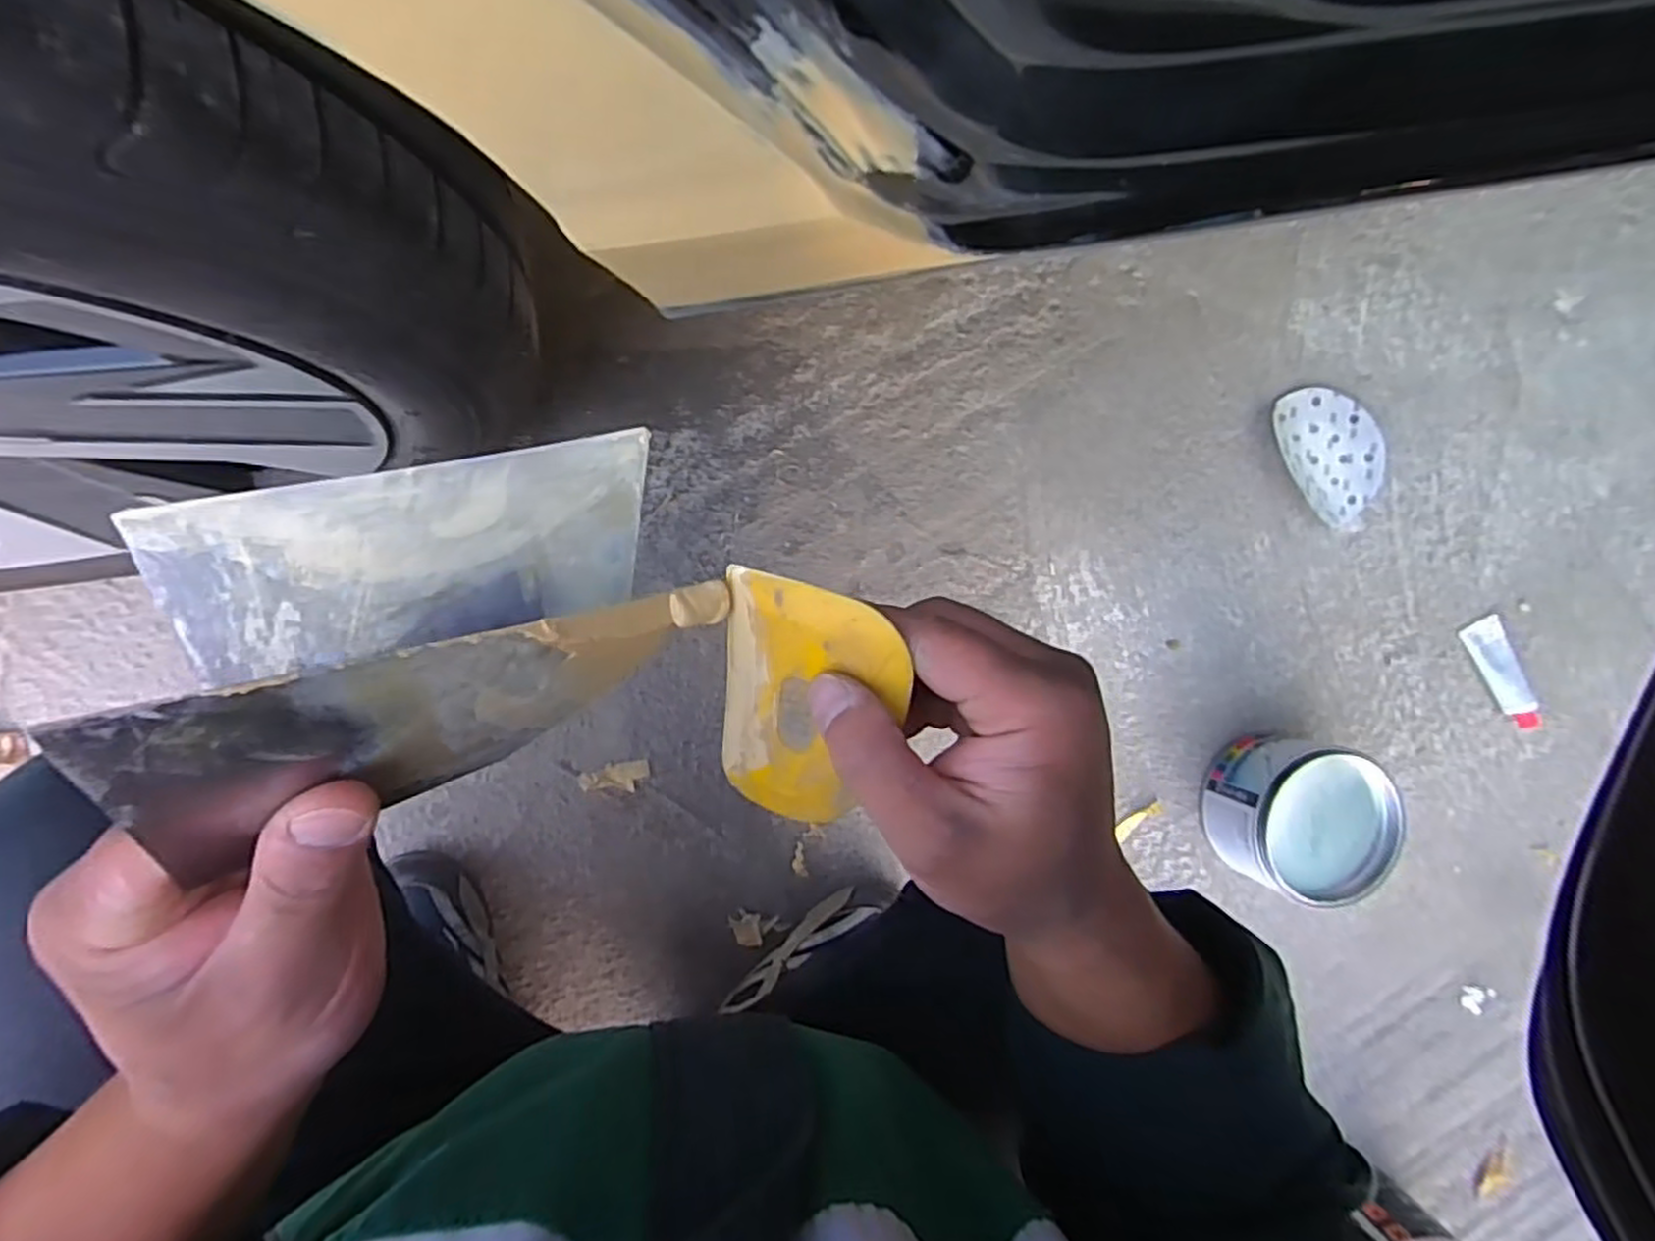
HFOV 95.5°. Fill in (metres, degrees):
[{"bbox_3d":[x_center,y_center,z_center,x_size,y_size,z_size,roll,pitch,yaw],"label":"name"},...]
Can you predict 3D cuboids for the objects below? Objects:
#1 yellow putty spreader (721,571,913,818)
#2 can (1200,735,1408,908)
[{"bbox_3d":[-0.008,0.033,0.262,0.067,0.005,0.096,21,121,22],"label":"yellow putty spreader"},{"bbox_3d":[0.469,0.197,0.755,0.152,0.099,0.141,0,92,-9],"label":"can"}]

